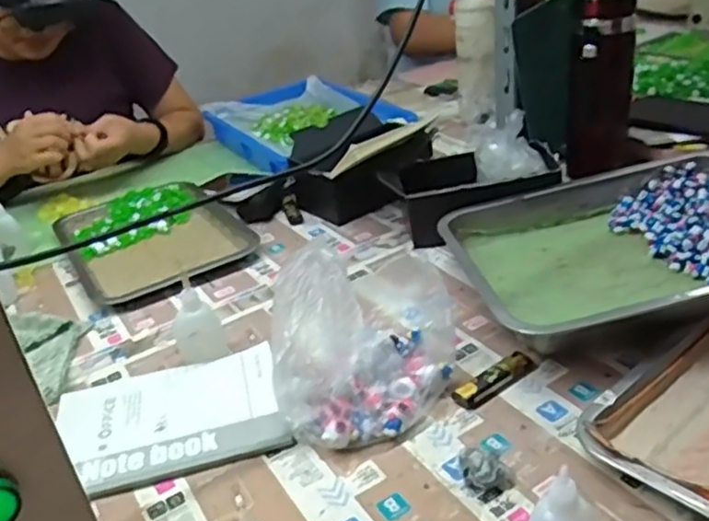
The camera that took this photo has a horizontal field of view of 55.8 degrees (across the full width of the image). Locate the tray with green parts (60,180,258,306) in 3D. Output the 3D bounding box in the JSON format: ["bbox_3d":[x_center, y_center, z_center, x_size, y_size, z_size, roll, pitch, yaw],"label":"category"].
[{"bbox_3d":[-0.278,-0.044,0.906,0.210,0.028,0.280,-22,32,-23],"label":"tray with green parts"}]

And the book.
[{"bbox_3d":[-0.158,0.132,0.579,0.184,0.015,0.141,-14,30,-11],"label":"book"}]

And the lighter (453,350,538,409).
[{"bbox_3d":[0.119,0.101,0.569,0.079,0.014,0.024,-22,32,-23],"label":"lighter"}]

